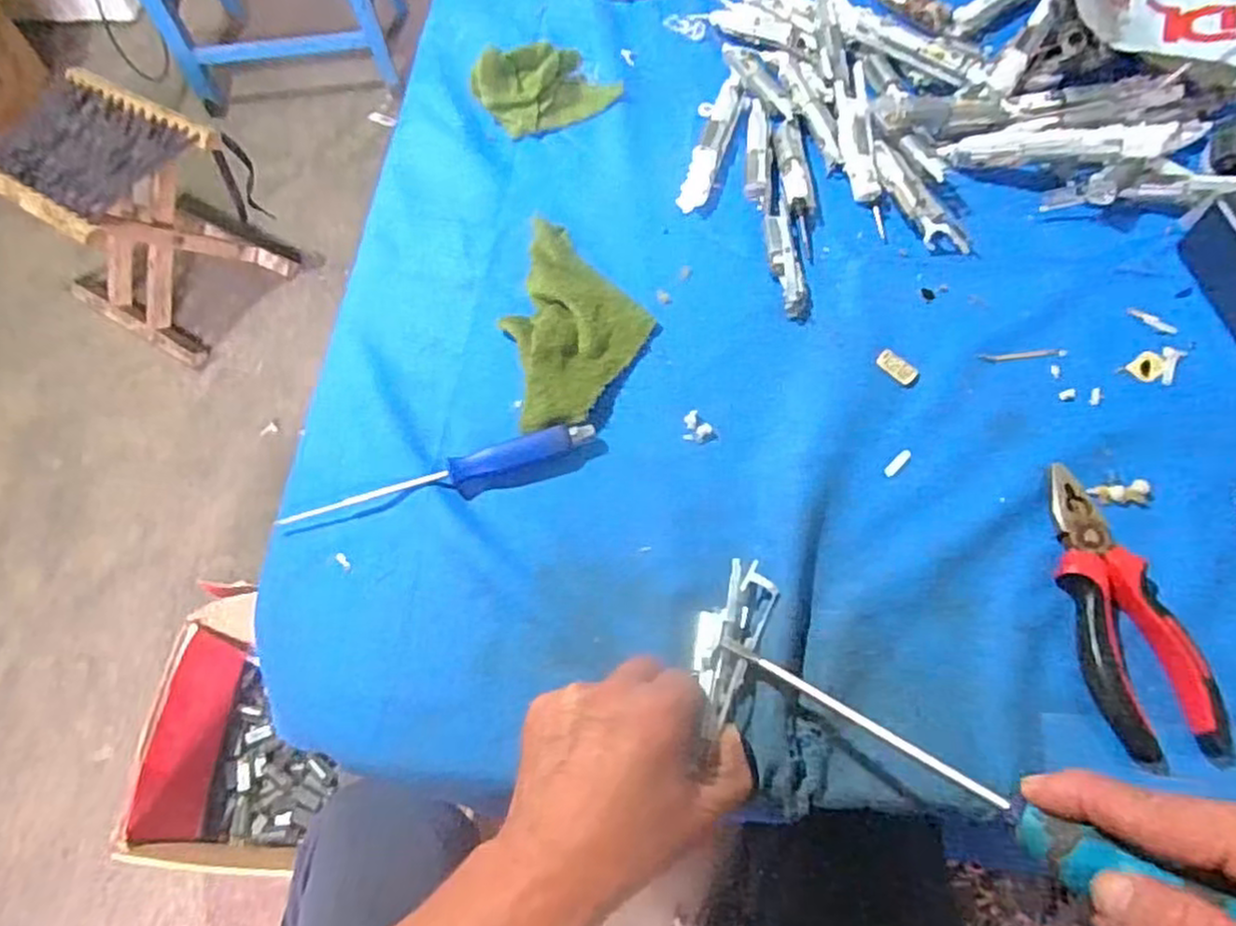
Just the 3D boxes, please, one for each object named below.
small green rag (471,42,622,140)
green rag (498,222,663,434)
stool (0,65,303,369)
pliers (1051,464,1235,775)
[{"bbox_3d":[-0.056,-0.300,0.585,0.109,0.042,0.053,-15,62,-7],"label":"small green rag"},{"bbox_3d":[-0.026,-0.098,0.479,0.088,0.026,0.160,-3,62,0],"label":"green rag"},{"bbox_3d":[-0.783,-0.406,1.222,0.272,0.311,0.289,29,66,16],"label":"stool"},{"bbox_3d":[0.267,0.077,0.391,0.059,0.020,0.157,-7,62,-3],"label":"pliers"}]

